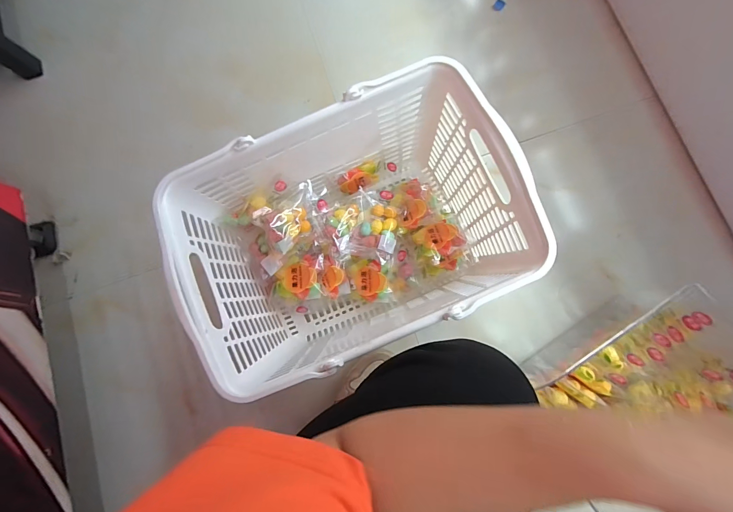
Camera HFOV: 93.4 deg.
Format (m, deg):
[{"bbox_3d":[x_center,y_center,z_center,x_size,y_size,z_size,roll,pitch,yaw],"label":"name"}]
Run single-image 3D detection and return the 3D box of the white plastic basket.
[{"bbox_3d":[-0.018,-0.027,0.522,0.430,0.228,0.296,-24,82,2],"label":"white plastic basket"}]

